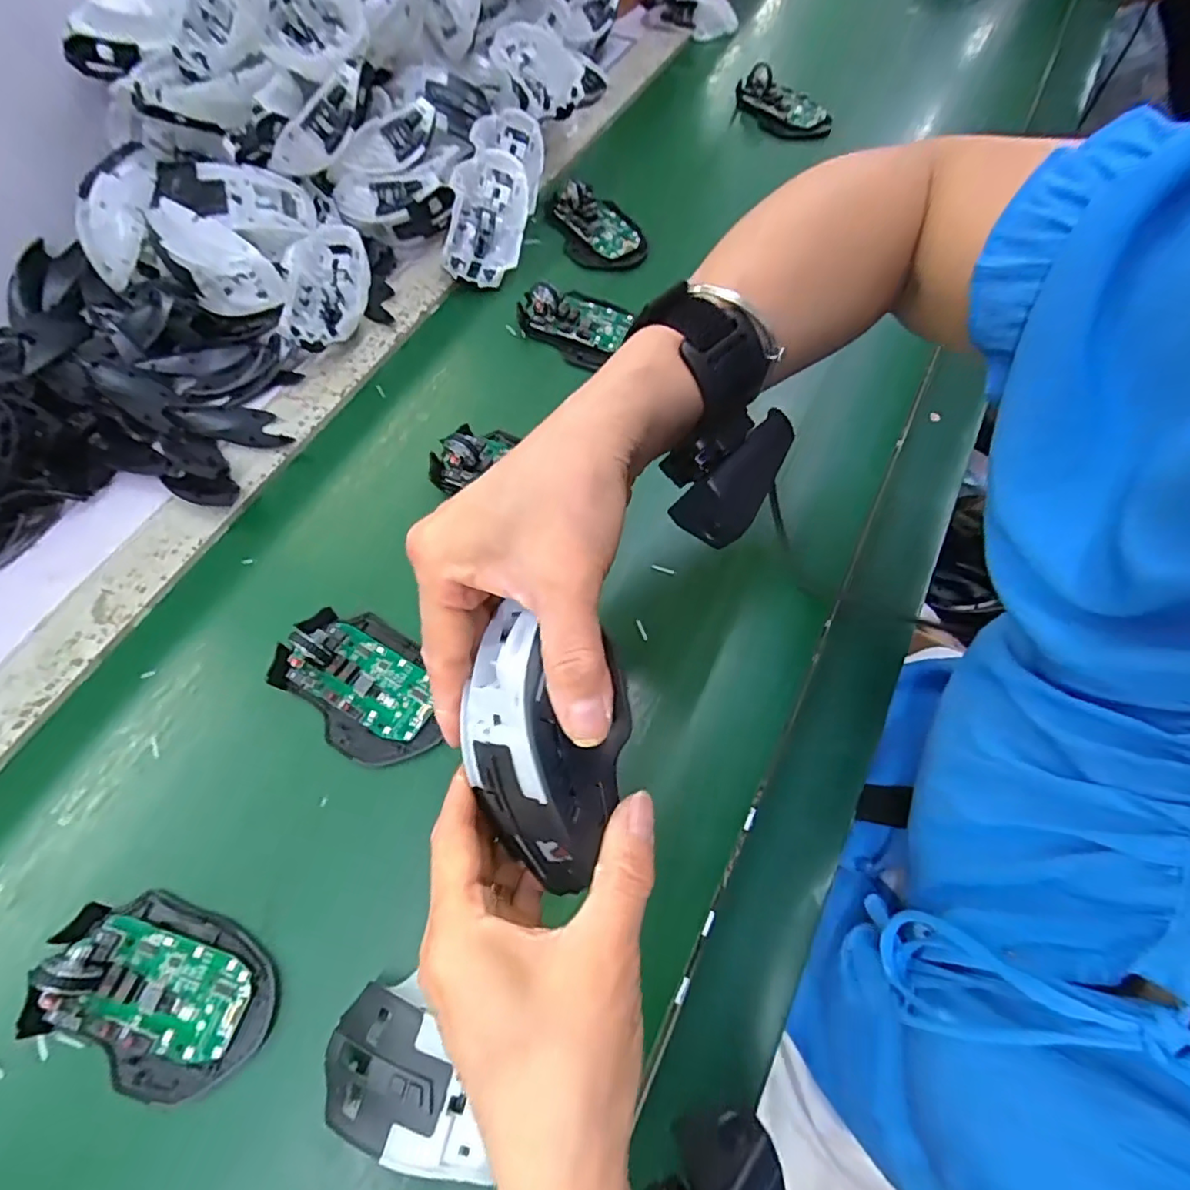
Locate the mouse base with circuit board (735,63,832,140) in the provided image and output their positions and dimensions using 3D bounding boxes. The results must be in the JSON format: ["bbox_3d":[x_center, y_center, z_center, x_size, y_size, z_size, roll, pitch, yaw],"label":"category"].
[{"bbox_3d":[0.204,-0.539,0.639,0.052,0.033,0.113,-37,75,-22],"label":"mouse base with circuit board"}]

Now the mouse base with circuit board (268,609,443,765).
[{"bbox_3d":[-0.142,0.052,0.352,0.112,0.032,0.073,33,69,14],"label":"mouse base with circuit board"}]

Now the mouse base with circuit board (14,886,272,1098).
[{"bbox_3d":[-0.219,0.198,0.285,0.113,0.030,0.074,17,66,7],"label":"mouse base with circuit board"}]

